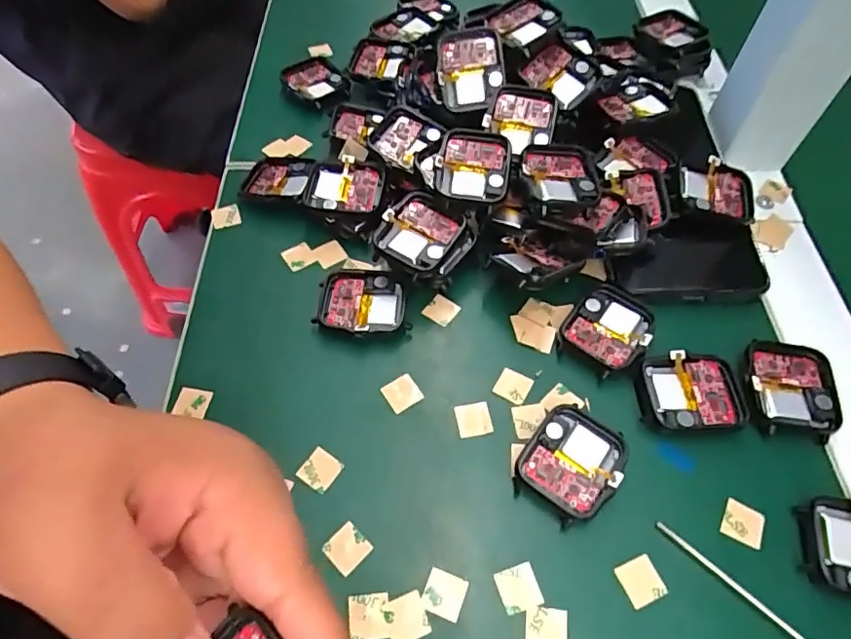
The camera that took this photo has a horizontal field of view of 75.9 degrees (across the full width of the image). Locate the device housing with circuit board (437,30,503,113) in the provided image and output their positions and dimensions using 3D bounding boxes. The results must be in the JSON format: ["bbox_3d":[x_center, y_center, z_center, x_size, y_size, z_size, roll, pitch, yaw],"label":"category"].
[{"bbox_3d":[0.025,-0.140,0.308,0.037,0.041,0.011,-2,18,4],"label":"device housing with circuit board"}]

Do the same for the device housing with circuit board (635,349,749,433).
[{"bbox_3d":[0.120,0.033,0.247,0.046,0.006,0.036,3,57,4],"label":"device housing with circuit board"}]

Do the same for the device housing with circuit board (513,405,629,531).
[{"bbox_3d":[0.062,0.061,0.232,0.037,0.011,0.045,33,64,21],"label":"device housing with circuit board"}]

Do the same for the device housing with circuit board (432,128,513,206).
[{"bbox_3d":[0.024,-0.079,0.282,0.037,0.009,0.041,10,77,2],"label":"device housing with circuit board"}]

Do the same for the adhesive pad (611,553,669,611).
[{"bbox_3d":[0.084,0.102,0.213,0.016,0.004,0.016,-21,59,-11],"label":"adhesive pad"}]

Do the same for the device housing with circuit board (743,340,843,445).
[{"bbox_3d":[0.166,0.032,0.249,0.040,0.007,0.044,10,58,8],"label":"device housing with circuit board"}]

